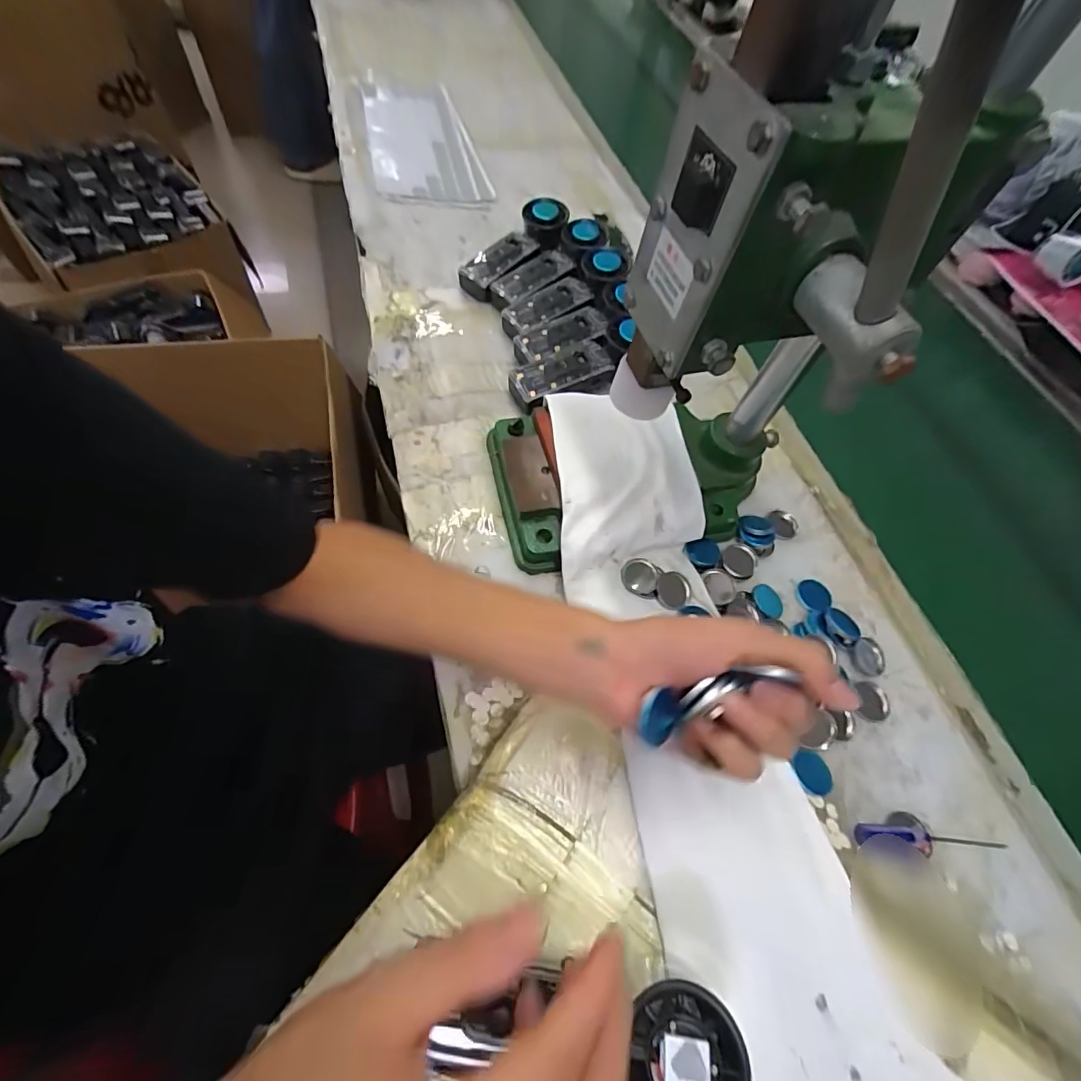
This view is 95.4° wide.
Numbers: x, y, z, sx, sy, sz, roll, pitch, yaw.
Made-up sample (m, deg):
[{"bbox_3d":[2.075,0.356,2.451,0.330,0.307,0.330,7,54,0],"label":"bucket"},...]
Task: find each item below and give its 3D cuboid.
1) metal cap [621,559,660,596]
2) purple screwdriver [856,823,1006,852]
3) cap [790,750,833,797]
[{"bbox_3d":[0.085,0.030,0.421,0.031,0.007,0.030,20,81,8],"label":"metal cap"},{"bbox_3d":[0.273,0.208,0.340,0.115,0.021,0.014,7,61,-5],"label":"purple screwdriver"},{"bbox_3d":[0.199,0.170,0.358,0.025,0.004,0.030,-20,67,-18],"label":"cap"}]

